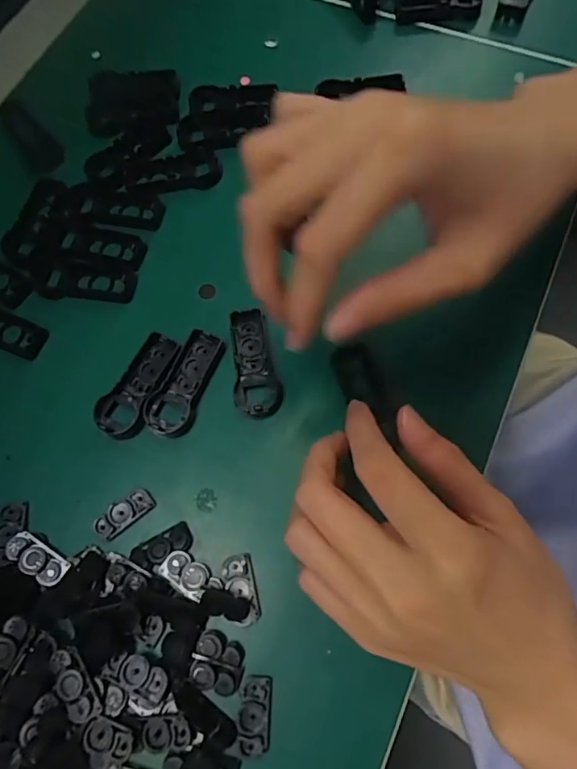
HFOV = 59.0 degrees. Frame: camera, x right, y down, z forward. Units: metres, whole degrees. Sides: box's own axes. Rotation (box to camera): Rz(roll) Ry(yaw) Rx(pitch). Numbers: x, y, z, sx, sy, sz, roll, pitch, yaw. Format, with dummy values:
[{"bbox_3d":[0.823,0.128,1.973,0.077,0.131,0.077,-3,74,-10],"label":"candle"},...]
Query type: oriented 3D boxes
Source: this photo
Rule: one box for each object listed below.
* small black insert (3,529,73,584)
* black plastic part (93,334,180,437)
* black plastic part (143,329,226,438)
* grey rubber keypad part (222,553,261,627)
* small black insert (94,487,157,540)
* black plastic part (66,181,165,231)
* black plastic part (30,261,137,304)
[{"bbox_3d":[-0.111,0.077,0.225,0.029,0.005,0.013,30,74,13],"label":"small black insert"},{"bbox_3d":[-0.075,0.000,0.252,0.023,0.008,0.055,22,72,11],"label":"black plastic part"},{"bbox_3d":[-0.052,-0.001,0.253,0.021,0.010,0.055,19,72,10],"label":"black plastic part"},{"bbox_3d":[-0.020,0.089,0.221,0.013,0.004,0.029,-13,69,-2],"label":"grey rubber keypad part"},{"bbox_3d":[-0.076,0.059,0.233,0.028,0.004,0.012,-36,72,-10],"label":"small black insert"},{"bbox_3d":[-0.099,-0.100,0.291,0.054,0.009,0.023,9,70,6],"label":"black plastic part"},{"bbox_3d":[-0.111,-0.056,0.276,0.055,0.006,0.021,4,70,5],"label":"black plastic part"}]

